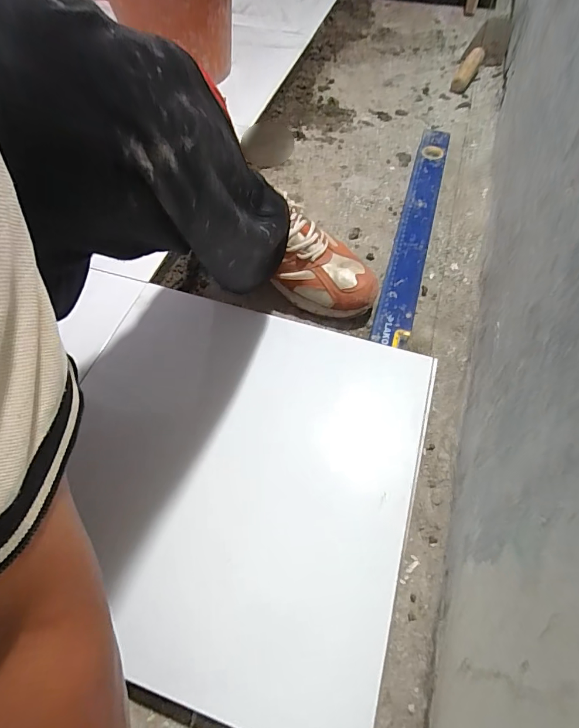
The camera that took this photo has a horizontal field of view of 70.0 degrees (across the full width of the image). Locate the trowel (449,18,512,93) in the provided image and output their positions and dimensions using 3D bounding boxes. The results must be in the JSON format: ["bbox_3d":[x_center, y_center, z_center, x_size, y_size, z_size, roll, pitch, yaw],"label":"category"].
[{"bbox_3d":[0.442,-0.706,0.941,0.089,0.046,0.293,18,60,12],"label":"trowel"}]

